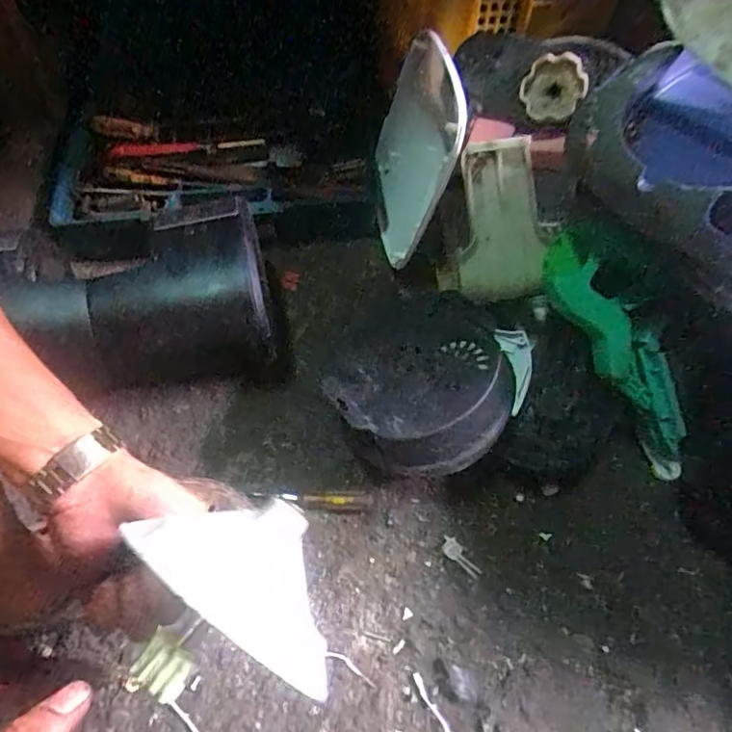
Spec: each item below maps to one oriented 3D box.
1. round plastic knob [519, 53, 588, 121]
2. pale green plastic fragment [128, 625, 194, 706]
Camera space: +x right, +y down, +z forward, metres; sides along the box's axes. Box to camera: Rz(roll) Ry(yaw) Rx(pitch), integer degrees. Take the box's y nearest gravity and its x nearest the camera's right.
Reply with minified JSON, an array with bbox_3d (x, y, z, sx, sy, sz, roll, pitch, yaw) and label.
[{"bbox_3d":[0.175,-0.256,0.510,0.056,0.055,0.020,19,35,20],"label":"round plastic knob"},{"bbox_3d":[-0.099,0.148,0.272,0.023,0.016,0.024,28,60,19],"label":"pale green plastic fragment"}]

